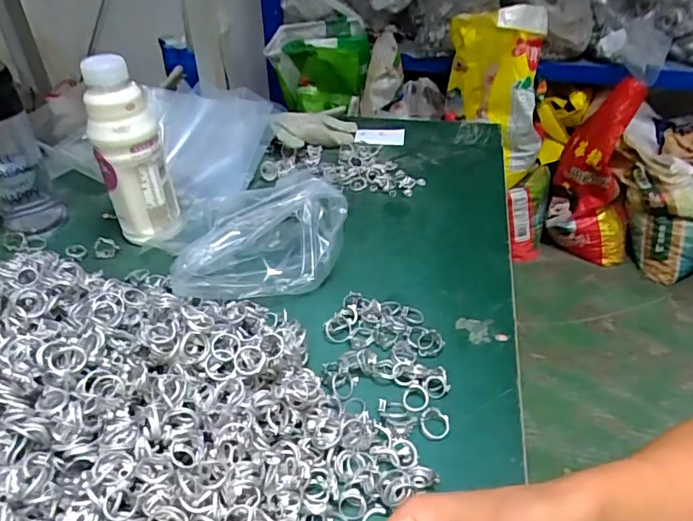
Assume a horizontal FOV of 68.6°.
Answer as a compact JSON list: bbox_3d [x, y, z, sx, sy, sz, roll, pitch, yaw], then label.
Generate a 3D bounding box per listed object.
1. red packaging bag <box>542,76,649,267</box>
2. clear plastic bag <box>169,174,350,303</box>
[{"bbox_3d":[0.833,-0.265,1.659,0.280,0.579,0.176,17,40,20],"label":"red packaging bag"},{"bbox_3d":[-0.084,-0.020,0.483,0.161,0.113,0.052,-9,39,-12],"label":"clear plastic bag"}]

